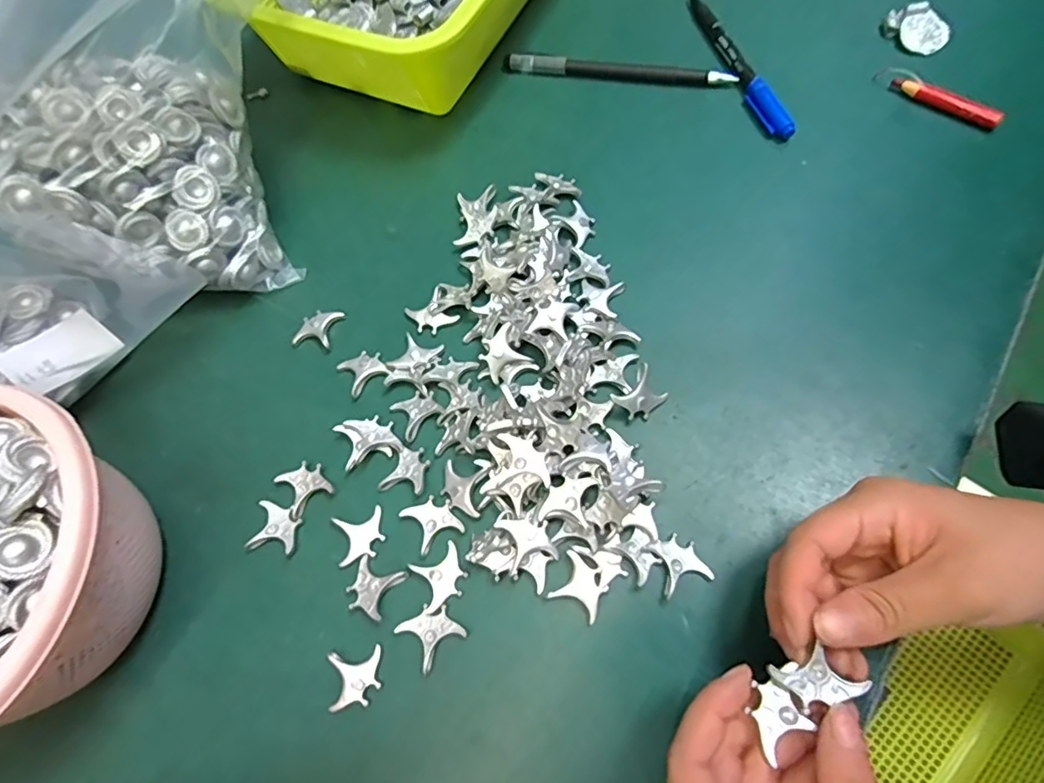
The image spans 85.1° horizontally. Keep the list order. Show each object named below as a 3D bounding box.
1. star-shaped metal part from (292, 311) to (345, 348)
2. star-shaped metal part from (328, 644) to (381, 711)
[{"bbox_3d":[-0.119,-0.037,0.331,0.023,0.004,0.024,13,70,11],"label":"star-shaped metal part"},{"bbox_3d":[-0.076,0.129,0.257,0.024,0.004,0.023,-10,67,2],"label":"star-shaped metal part"}]

